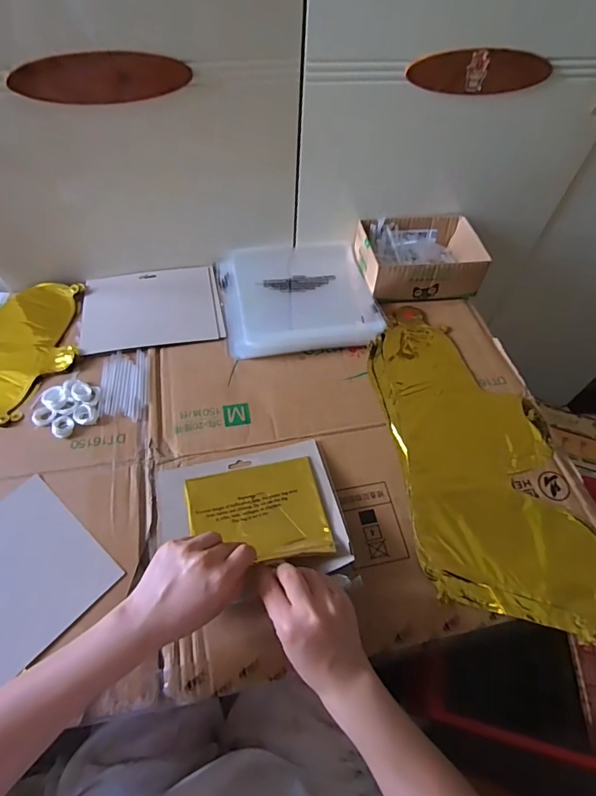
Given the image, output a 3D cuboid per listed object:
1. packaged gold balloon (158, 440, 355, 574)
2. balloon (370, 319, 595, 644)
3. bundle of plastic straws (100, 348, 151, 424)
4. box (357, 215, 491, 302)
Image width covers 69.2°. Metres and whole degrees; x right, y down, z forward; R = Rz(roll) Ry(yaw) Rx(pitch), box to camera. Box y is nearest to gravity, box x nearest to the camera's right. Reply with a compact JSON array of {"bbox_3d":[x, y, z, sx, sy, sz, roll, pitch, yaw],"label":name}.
[{"bbox_3d":[-0.054,0.122,0.472,0.194,0.025,0.158,-11,47,-7],"label":"packaged gold balloon"},{"bbox_3d":[0.214,0.068,0.541,0.202,0.009,0.418,-10,58,-9],"label":"balloon"},{"bbox_3d":[-0.227,-0.020,0.569,0.060,0.005,0.107,-7,58,-8],"label":"bundle of plastic straws"},{"bbox_3d":[0.193,-0.229,0.703,0.183,0.061,0.136,-7,58,-8],"label":"box"}]

